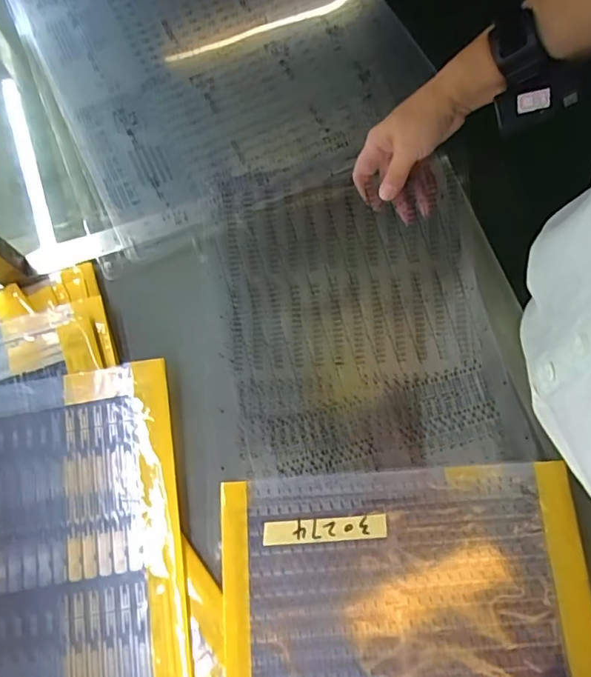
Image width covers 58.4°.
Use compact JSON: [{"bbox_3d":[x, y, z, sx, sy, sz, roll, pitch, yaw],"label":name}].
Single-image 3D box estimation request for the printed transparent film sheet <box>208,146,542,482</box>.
[{"bbox_3d":[0.066,-0.023,0.552,0.284,0.033,0.312,-8,72,0],"label":"printed transparent film sheet"}]

